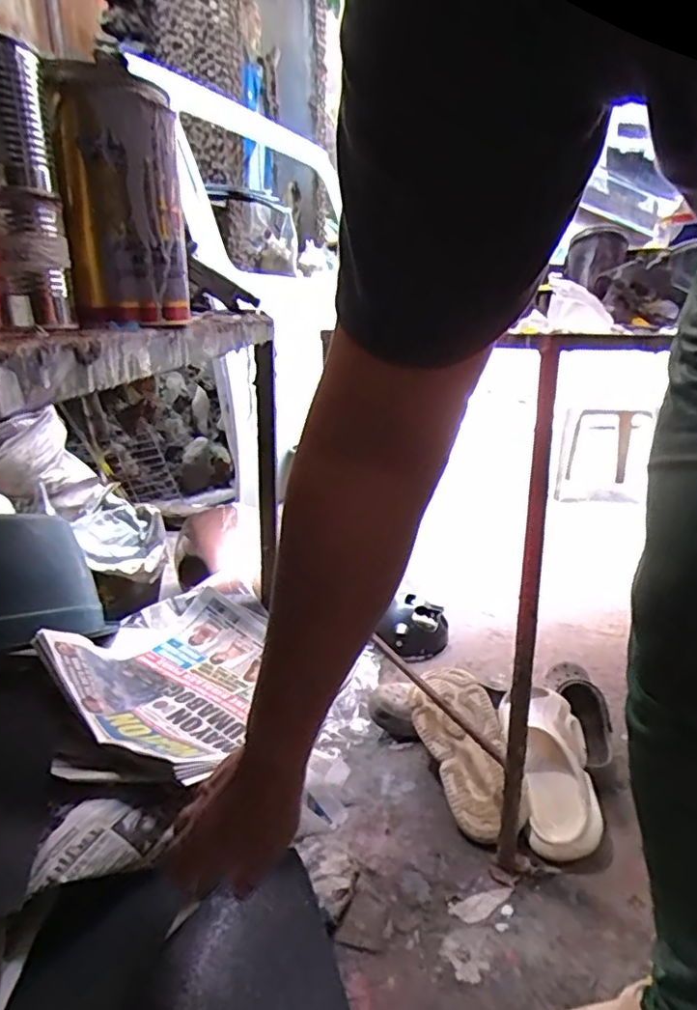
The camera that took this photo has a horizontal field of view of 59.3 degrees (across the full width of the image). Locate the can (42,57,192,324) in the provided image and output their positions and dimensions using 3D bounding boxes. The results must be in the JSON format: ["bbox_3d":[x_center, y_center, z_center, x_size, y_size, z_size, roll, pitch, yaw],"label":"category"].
[{"bbox_3d":[-0.139,-0.186,0.378,0.066,0.138,0.064,-4,21,-15],"label":"can"}]

